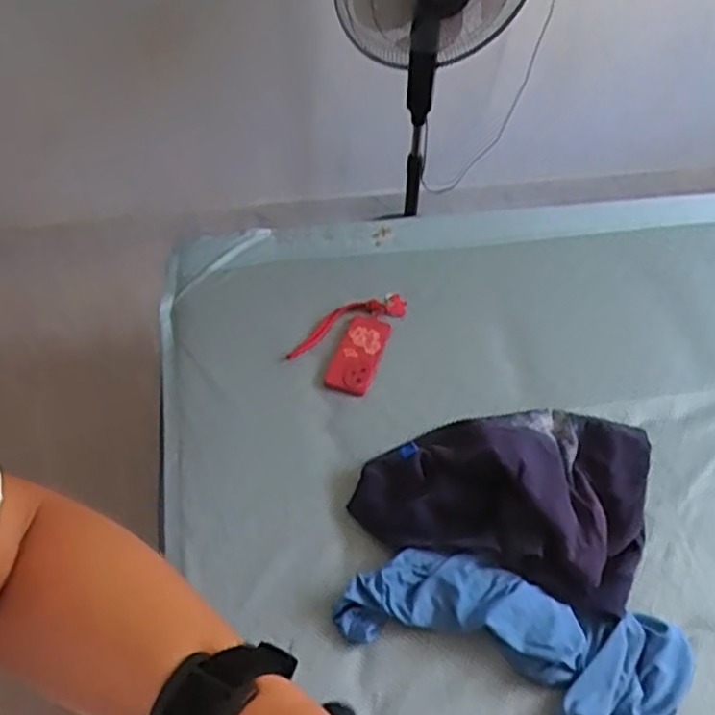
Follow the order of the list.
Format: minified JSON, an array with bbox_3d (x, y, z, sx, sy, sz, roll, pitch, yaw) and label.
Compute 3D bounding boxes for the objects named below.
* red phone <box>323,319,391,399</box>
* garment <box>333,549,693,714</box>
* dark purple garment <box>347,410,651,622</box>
[{"bbox_3d":[0.001,-0.005,1.242,0.079,0.014,0.169,18,53,12],"label":"red phone"},{"bbox_3d":[0.203,0.376,0.916,0.458,0.052,0.182,15,52,10],"label":"garment"},{"bbox_3d":[0.226,0.165,1.033,0.413,0.132,0.308,16,53,11],"label":"dark purple garment"}]

